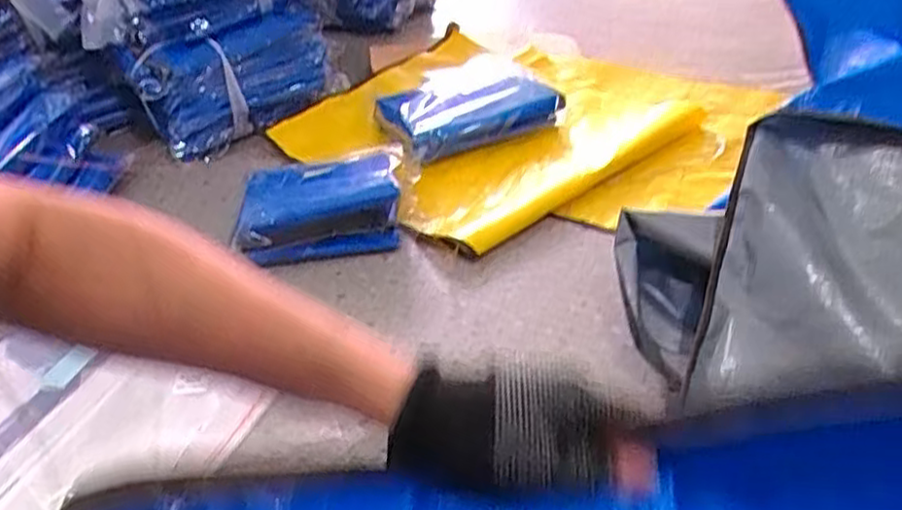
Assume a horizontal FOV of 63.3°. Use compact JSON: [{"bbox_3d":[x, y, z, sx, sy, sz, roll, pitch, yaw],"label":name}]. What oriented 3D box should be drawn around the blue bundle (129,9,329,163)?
[{"bbox_3d":[-0.356,-0.298,1.261,0.329,0.155,0.136,-23,40,-20],"label":"blue bundle"}]

